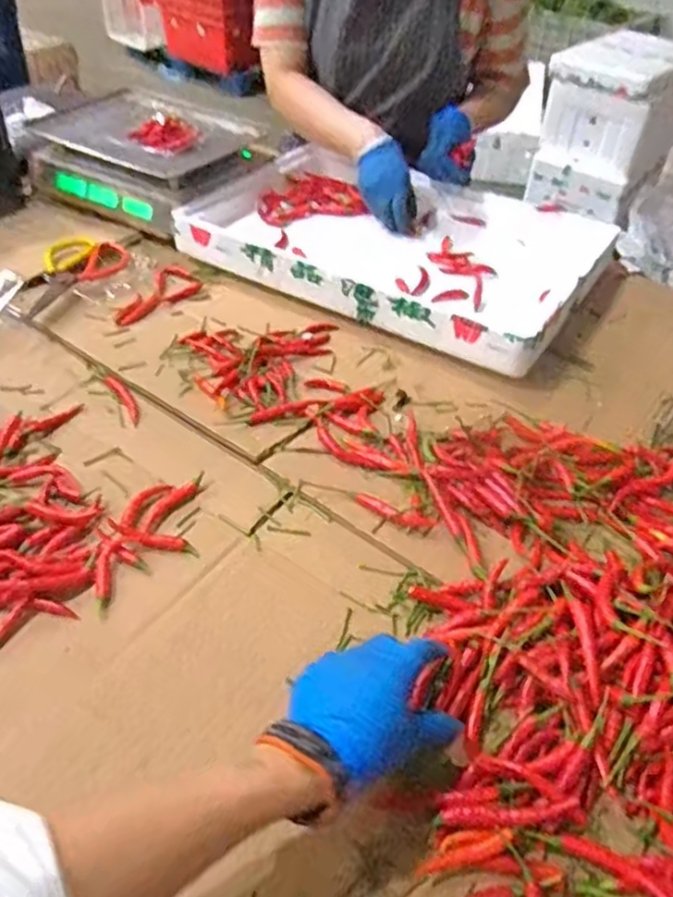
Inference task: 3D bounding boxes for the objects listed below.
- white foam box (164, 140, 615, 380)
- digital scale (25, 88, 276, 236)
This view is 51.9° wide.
[{"bbox_3d":[0.088,-0.291,0.969,0.521,0.063,0.368,26,49,22],"label":"white foam box"},{"bbox_3d":[-0.296,-0.475,1.096,0.333,0.090,0.262,26,49,21],"label":"digital scale"}]

